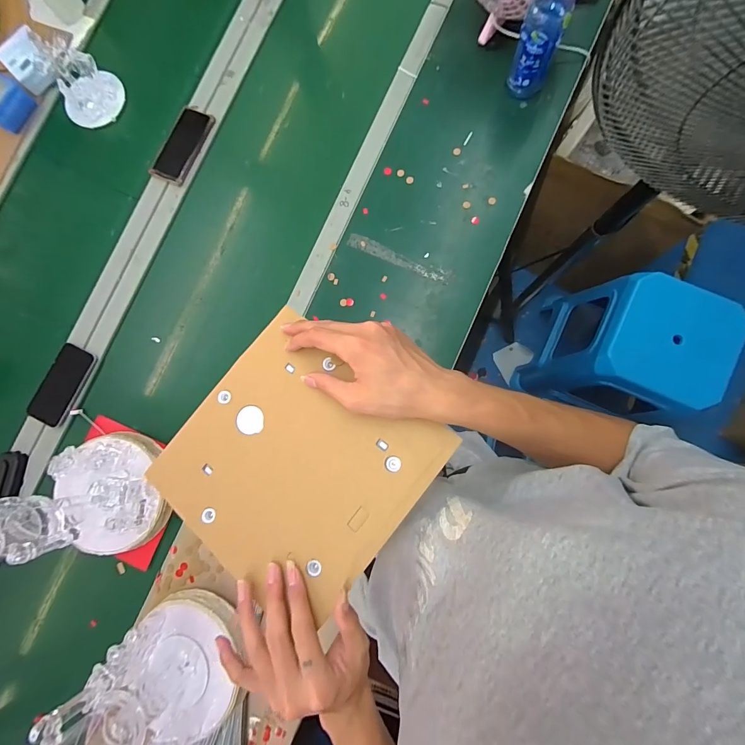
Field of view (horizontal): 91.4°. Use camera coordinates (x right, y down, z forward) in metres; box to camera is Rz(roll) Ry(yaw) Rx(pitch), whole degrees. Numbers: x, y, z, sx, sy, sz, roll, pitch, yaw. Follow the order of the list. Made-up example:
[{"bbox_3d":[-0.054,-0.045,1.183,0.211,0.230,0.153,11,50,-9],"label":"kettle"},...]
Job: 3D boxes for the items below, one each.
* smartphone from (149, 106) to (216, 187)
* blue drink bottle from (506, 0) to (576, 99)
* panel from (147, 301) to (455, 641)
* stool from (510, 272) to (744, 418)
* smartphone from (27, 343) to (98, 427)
[{"bbox_3d":[-0.393,-0.472,0.757,0.067,0.017,0.169,25,85,6],"label":"smartphone"},{"bbox_3d":[0.289,-0.577,0.617,0.071,0.206,0.062,23,85,6],"label":"blue drink bottle"},{"bbox_3d":[-0.072,0.079,0.332,0.212,0.008,0.202,37,86,16],"label":"panel"},{"bbox_3d":[0.740,-0.083,1.103,0.345,0.474,0.329,24,85,6],"label":"stool"},{"bbox_3d":[-0.607,0.024,0.709,0.072,0.012,0.158,24,84,0],"label":"smartphone"}]

